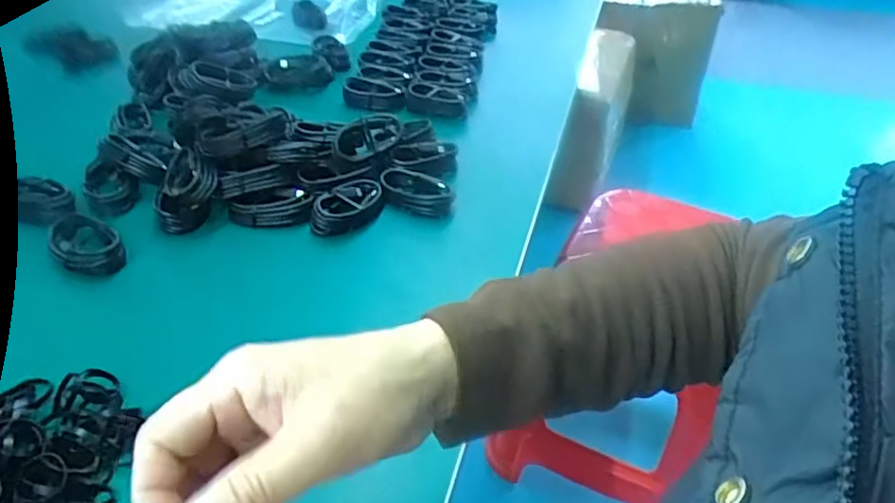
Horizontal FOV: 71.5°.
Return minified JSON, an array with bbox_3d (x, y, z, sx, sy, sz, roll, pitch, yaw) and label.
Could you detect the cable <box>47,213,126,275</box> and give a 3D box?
[{"bbox_3d":[-0.293,-0.006,0.499,0.080,0.020,0.043,24,46,24],"label":"cable"}]

